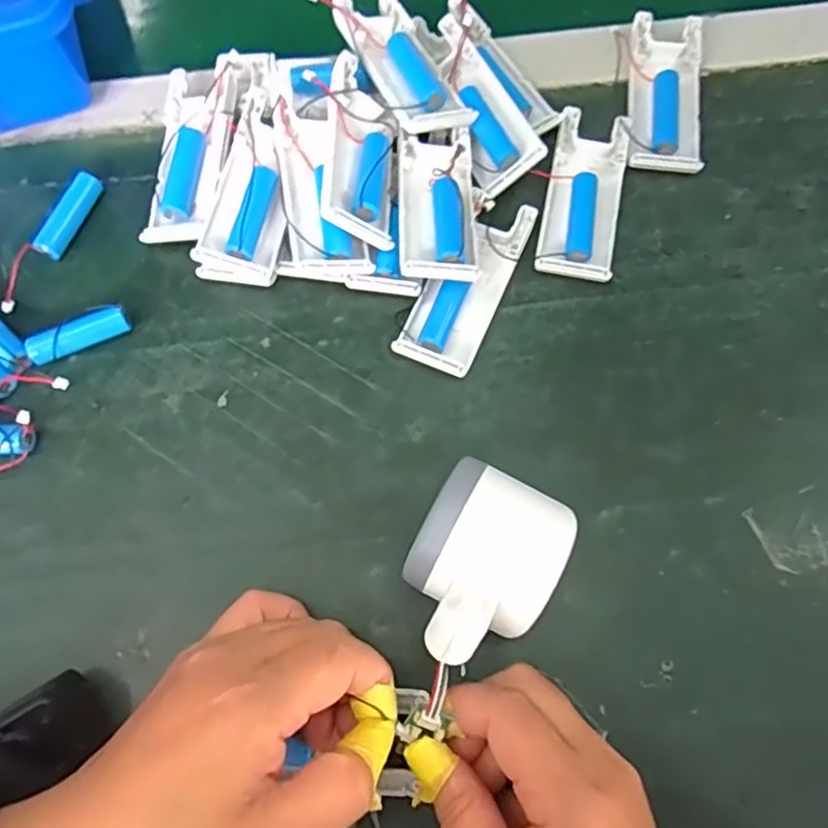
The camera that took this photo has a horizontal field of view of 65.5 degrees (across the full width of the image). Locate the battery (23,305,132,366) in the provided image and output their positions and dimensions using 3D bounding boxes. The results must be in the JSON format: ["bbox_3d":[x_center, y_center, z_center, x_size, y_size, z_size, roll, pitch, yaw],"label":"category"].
[{"bbox_3d":[-0.168,-0.039,0.323,0.048,0.017,0.012,-25,74,-8],"label":"battery"}]

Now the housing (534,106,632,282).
[{"bbox_3d":[0.094,-0.120,0.352,0.040,0.010,0.102,12,73,4],"label":"housing"}]

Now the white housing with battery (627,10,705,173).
[{"bbox_3d":[0.145,-0.185,0.371,0.040,0.013,0.100,7,72,2],"label":"white housing with battery"}]

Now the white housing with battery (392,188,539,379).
[{"bbox_3d":[0.028,-0.069,0.335,0.038,0.014,0.102,23,74,7],"label":"white housing with battery"}]

